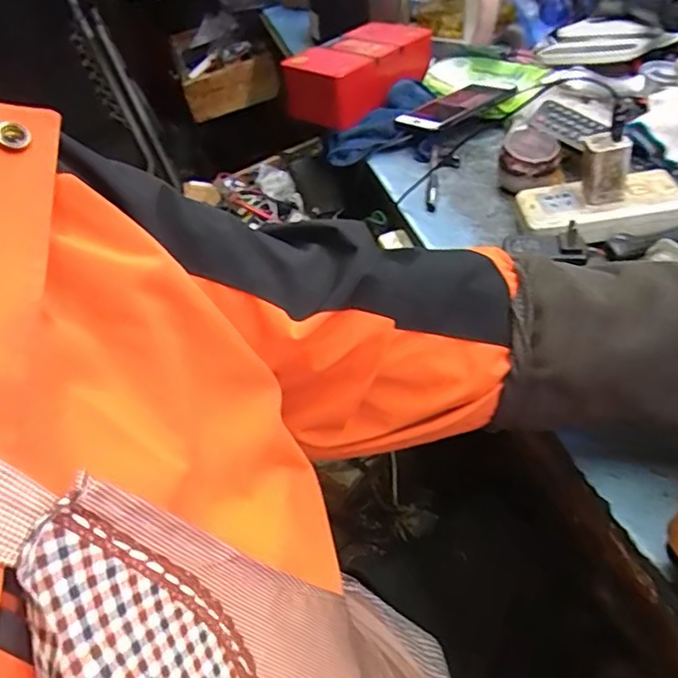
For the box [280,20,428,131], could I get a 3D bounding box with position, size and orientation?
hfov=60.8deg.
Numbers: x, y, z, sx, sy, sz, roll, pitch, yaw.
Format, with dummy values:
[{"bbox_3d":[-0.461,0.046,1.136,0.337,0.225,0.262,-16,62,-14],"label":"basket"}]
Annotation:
[{"bbox_3d":[0.031,-0.402,0.863,0.116,0.074,0.221,29,53,31],"label":"box"}]

